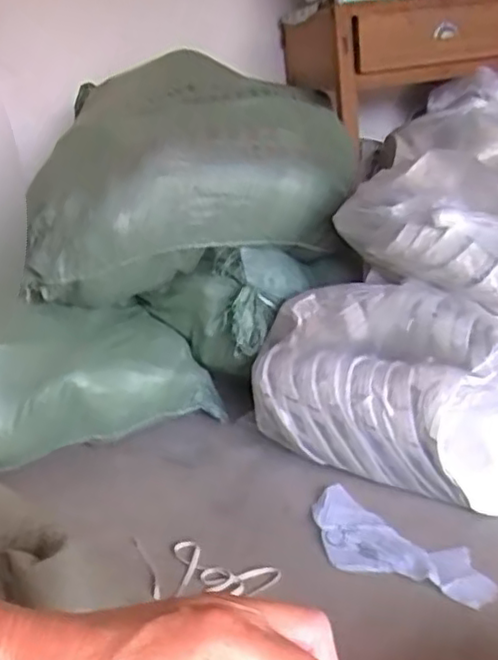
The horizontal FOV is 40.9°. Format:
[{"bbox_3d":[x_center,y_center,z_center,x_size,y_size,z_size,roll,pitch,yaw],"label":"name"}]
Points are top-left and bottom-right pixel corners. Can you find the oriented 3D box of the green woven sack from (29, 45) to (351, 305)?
[{"bbox_3d":[-0.159,-0.331,1.440,0.688,0.431,0.408,-10,20,-6],"label":"green woven sack"}]

